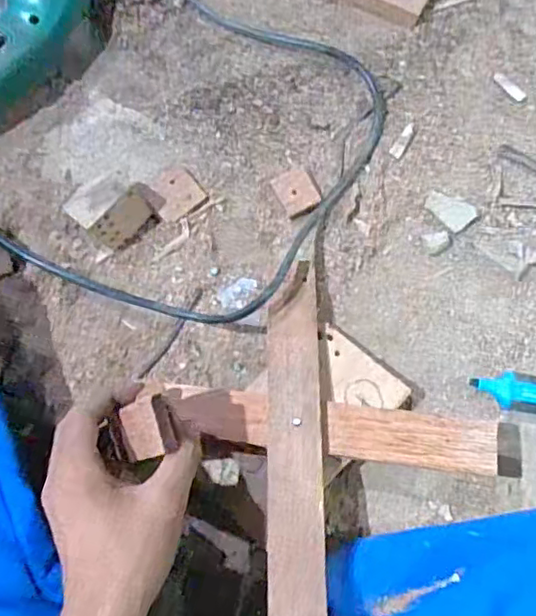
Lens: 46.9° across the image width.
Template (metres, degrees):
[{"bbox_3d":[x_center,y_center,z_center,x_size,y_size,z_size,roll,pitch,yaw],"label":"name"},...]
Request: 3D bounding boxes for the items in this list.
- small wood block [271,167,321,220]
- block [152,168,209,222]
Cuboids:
[{"bbox_3d":[0.023,-0.093,0.493,0.029,0.004,0.038,-27,77,-6],"label":"small wood block"},{"bbox_3d":[-0.075,-0.092,0.500,0.041,0.005,0.042,-41,78,-9],"label":"block"}]

